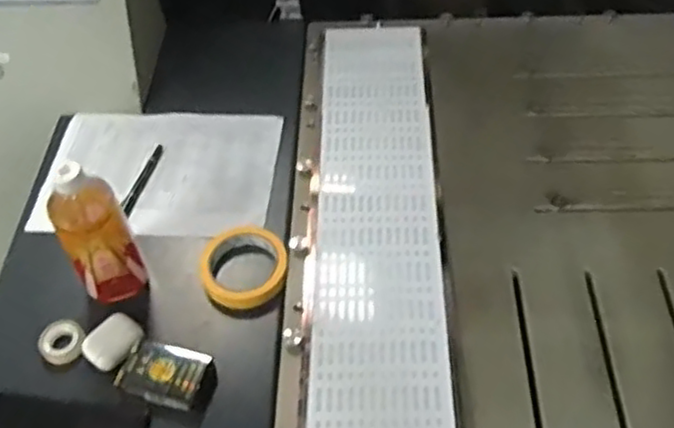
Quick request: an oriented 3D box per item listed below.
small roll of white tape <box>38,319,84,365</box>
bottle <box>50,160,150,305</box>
[{"bbox_3d":[-0.293,0.135,0.744,0.045,0.013,0.049,-3,52,3],"label":"small roll of white tape"},{"bbox_3d":[-0.256,0.016,0.729,0.071,0.168,0.064,-26,54,-14],"label":"bottle"}]

